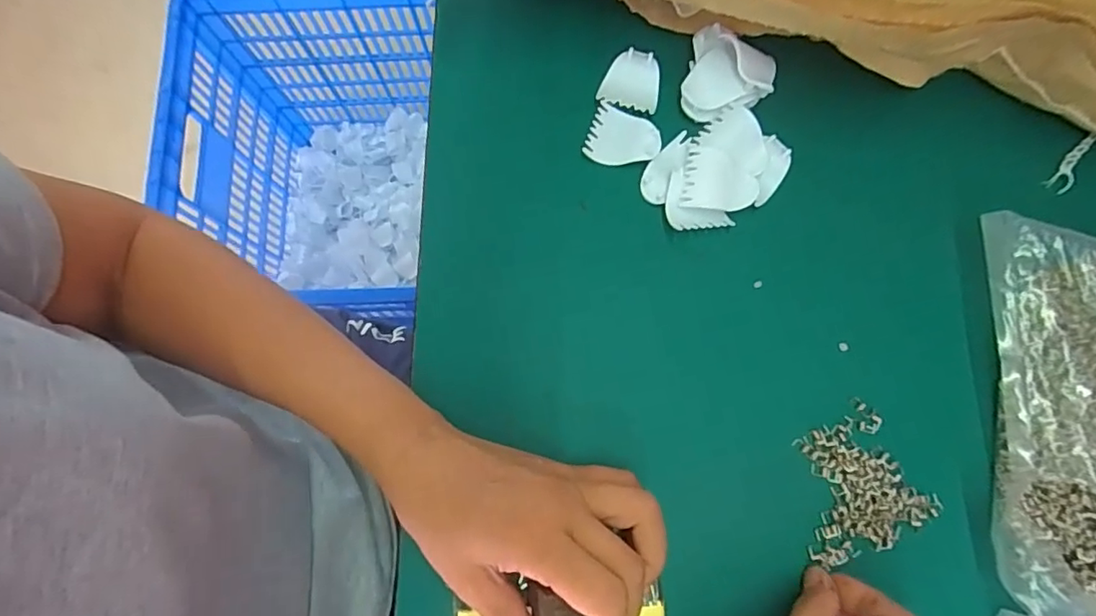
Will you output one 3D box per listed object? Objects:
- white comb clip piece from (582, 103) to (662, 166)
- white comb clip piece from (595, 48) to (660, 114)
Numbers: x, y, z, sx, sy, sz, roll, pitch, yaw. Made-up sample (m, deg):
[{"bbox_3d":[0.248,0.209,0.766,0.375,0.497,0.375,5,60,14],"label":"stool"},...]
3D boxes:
[{"bbox_3d":[0.050,-0.108,0.361,0.044,0.007,0.038,20,79,6],"label":"white comb clip piece"},{"bbox_3d":[0.056,-0.152,0.372,0.038,0.005,0.040,16,79,5],"label":"white comb clip piece"}]

